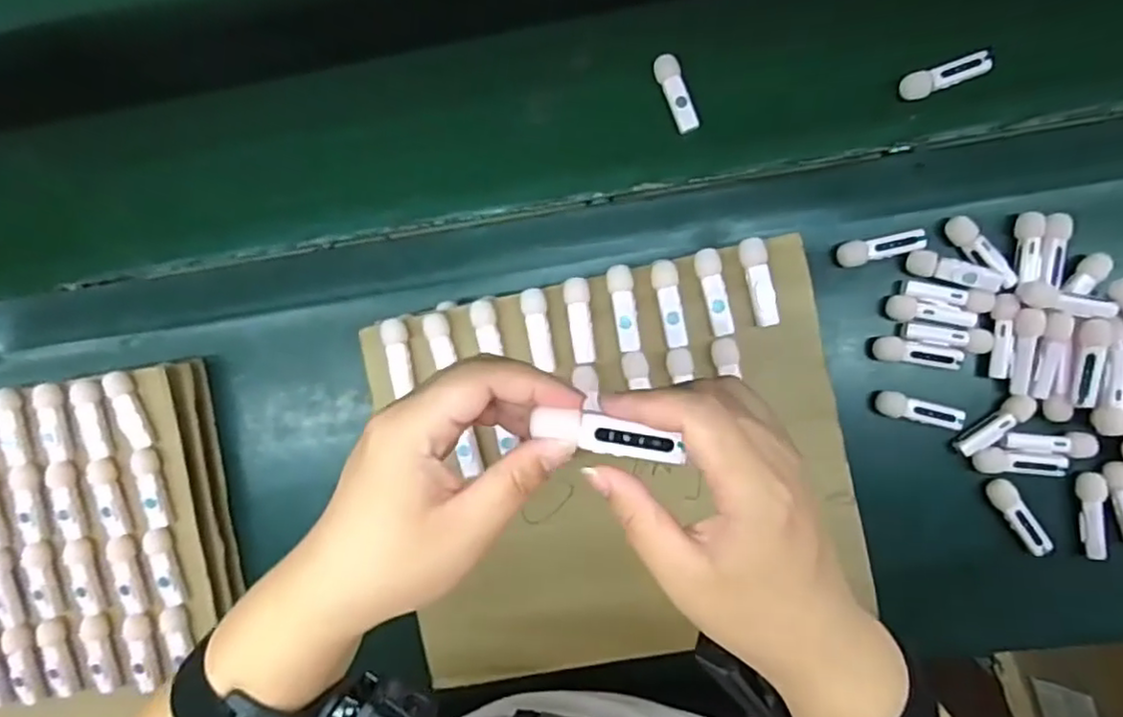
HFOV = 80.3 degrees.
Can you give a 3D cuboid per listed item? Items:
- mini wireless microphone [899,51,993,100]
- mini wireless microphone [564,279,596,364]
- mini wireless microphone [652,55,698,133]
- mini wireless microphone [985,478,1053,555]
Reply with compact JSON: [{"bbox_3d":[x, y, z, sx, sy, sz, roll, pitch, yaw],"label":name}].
[{"bbox_3d":[0.305,-0.224,0.530,0.068,0.013,0.020,-17,87,6],"label":"mini wireless microphone"},{"bbox_3d":[0.015,-0.028,0.505,0.019,0.012,0.064,-8,87,6],"label":"mini wireless microphone"},{"bbox_3d":[0.096,-0.218,0.550,0.020,0.015,0.064,-23,86,5],"label":"mini wireless microphone"},{"bbox_3d":[0.360,0.124,0.523,0.020,0.011,0.065,-33,85,4],"label":"mini wireless microphone"}]

